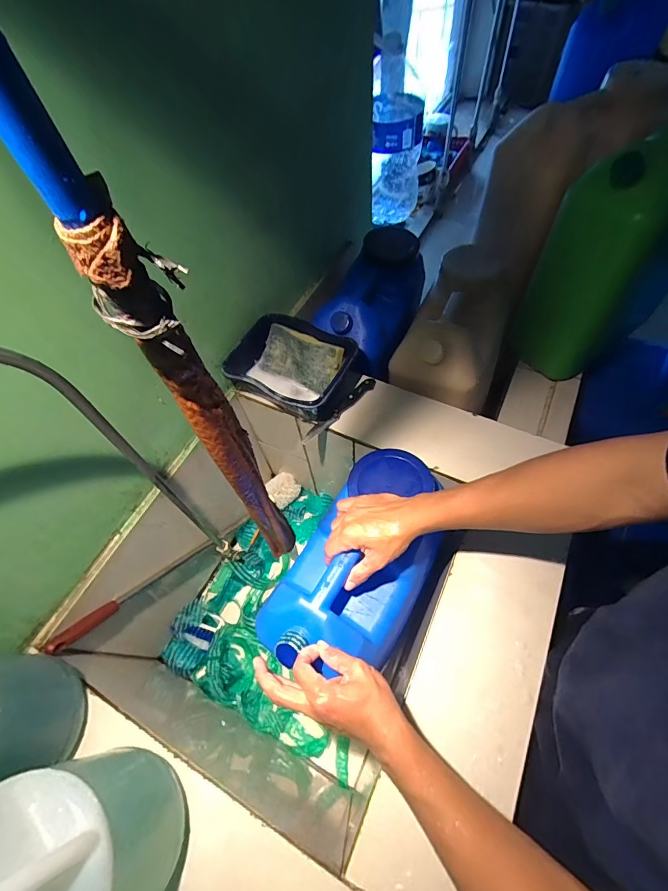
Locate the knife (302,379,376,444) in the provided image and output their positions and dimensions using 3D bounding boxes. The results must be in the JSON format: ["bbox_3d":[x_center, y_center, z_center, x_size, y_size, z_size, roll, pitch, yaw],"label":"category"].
[{"bbox_3d":[0.013,-0.068,0.704,0.170,0.016,0.022,-40,65,-18],"label":"knife"}]

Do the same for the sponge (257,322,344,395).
[{"bbox_3d":[-0.060,-0.158,0.713,0.151,0.020,0.086,26,106,20],"label":"sponge"}]

